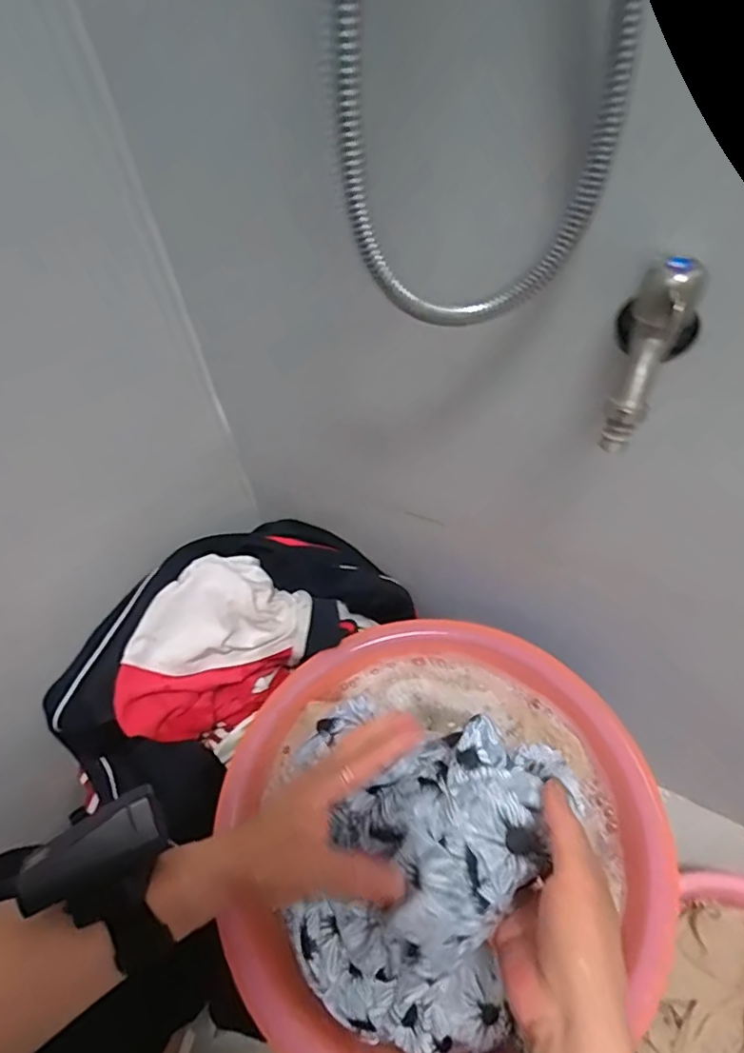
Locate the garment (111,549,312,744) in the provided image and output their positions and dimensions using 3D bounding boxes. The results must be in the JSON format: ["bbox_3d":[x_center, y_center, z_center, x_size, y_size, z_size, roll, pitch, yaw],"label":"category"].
[{"bbox_3d":[-0.155,0.109,0.552,0.191,0.097,0.125,-34,56,-19],"label":"garment"}]

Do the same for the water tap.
[{"bbox_3d":[0.148,-0.091,0.319,0.039,0.098,0.052,22,20,21],"label":"water tap"}]

